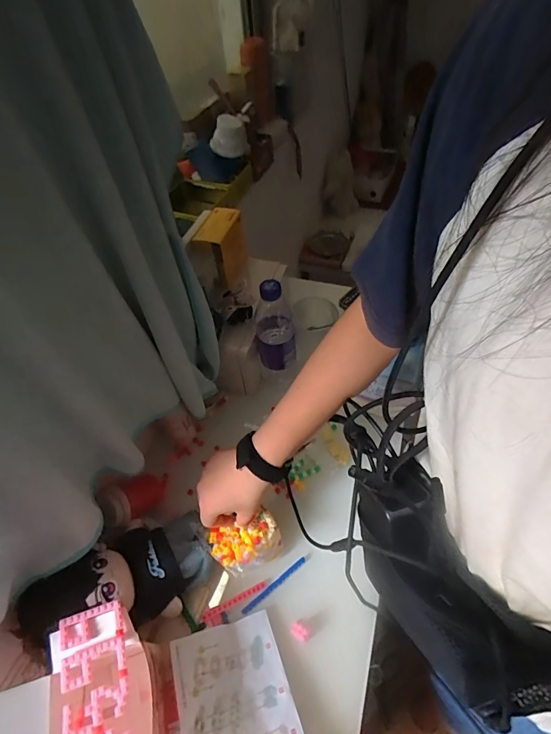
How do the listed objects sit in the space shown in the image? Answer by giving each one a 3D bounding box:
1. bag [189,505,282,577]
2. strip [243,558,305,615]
[{"bbox_3d":[-0.044,0.227,0.503,0.098,0.049,0.066,-17,52,-9],"label":"bag"},{"bbox_3d":[-0.001,0.290,0.511,0.102,0.007,0.008,-33,56,-20],"label":"strip"}]

